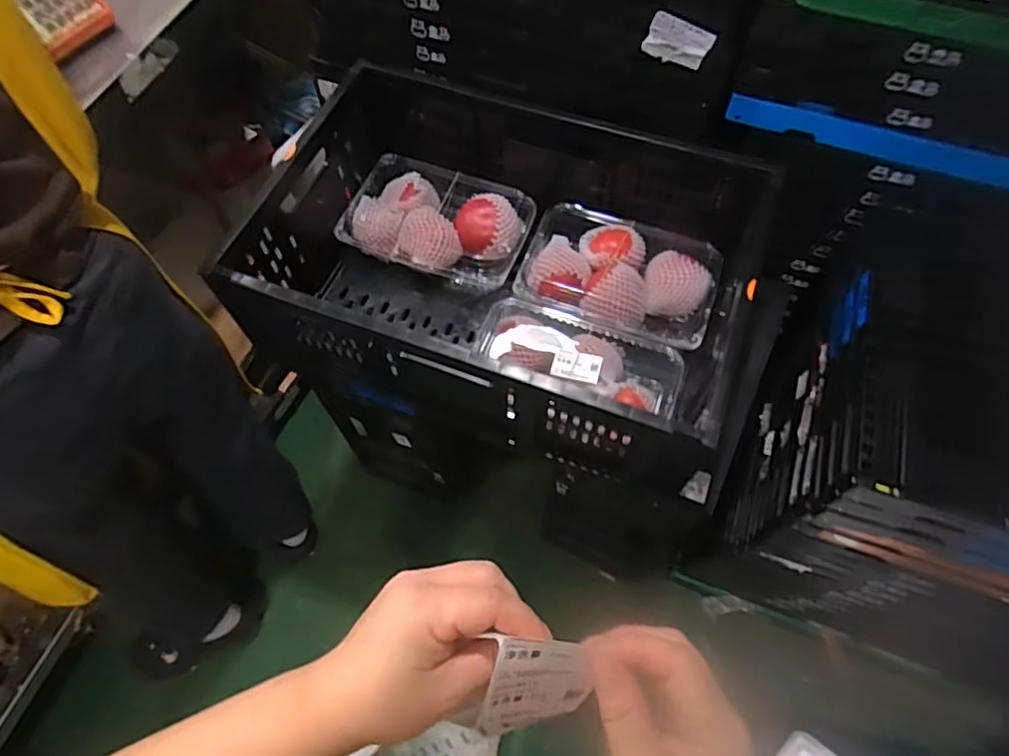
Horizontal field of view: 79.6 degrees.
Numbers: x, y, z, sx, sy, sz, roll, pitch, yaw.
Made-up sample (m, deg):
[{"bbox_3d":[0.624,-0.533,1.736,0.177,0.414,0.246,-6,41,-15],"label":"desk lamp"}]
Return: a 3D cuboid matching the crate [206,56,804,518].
[{"bbox_3d":[0.038,-0.150,0.822,0.673,0.231,0.427,22,69,12],"label":"crate"}]

